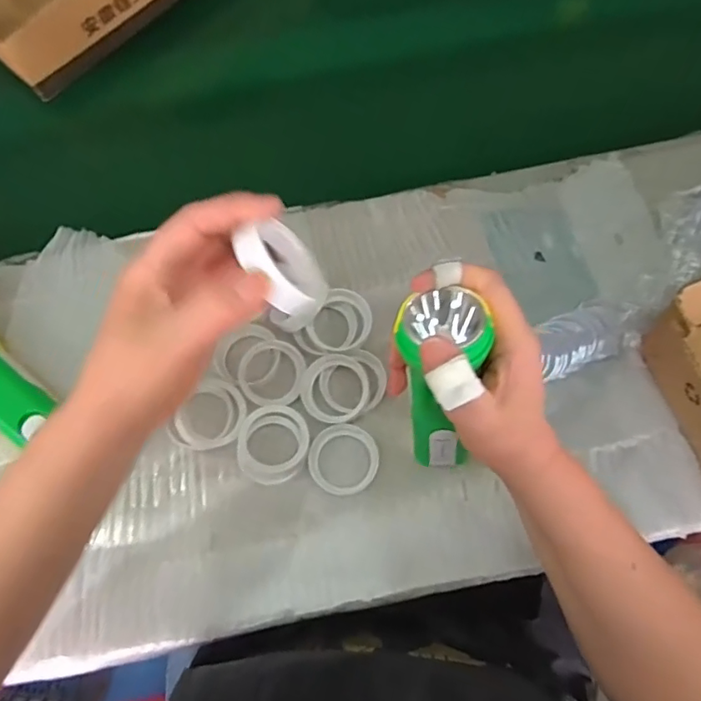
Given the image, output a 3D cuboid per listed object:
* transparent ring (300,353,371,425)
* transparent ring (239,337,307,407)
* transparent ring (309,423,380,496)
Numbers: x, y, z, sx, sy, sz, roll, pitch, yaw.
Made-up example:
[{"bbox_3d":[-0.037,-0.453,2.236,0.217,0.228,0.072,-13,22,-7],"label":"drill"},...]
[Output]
[{"bbox_3d":[-0.012,0.030,0.407,0.053,0.013,0.052,-1,86,12],"label":"transparent ring"},{"bbox_3d":[-0.062,0.017,0.410,0.048,0.015,0.053,23,73,10],"label":"transparent ring"},{"bbox_3d":[-0.005,0.083,0.399,0.052,0.012,0.053,-1,71,2],"label":"transparent ring"}]

